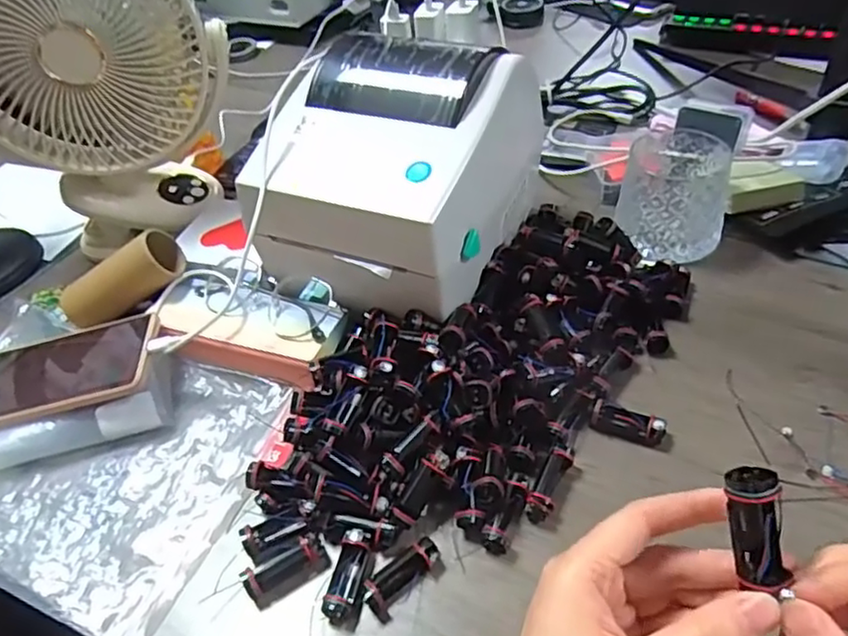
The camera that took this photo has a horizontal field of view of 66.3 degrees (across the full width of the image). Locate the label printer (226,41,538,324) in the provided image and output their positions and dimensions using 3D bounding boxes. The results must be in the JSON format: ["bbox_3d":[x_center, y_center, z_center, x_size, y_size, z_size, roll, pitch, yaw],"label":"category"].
[{"bbox_3d":[-0.022,-0.121,0.505,0.170,0.136,0.200,14,48,22],"label":"label printer"}]

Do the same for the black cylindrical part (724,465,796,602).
[{"bbox_3d":[0.123,0.076,0.237,0.017,0.041,0.016,-11,9,2],"label":"black cylindrical part"}]

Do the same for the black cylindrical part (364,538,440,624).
[{"bbox_3d":[-0.013,0.146,0.369,0.017,0.015,0.048,32,57,32],"label":"black cylindrical part"}]

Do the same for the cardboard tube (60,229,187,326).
[{"bbox_3d":[-0.250,-0.031,0.532,0.103,0.041,0.036,-34,48,-2],"label":"cardboard tube"}]

